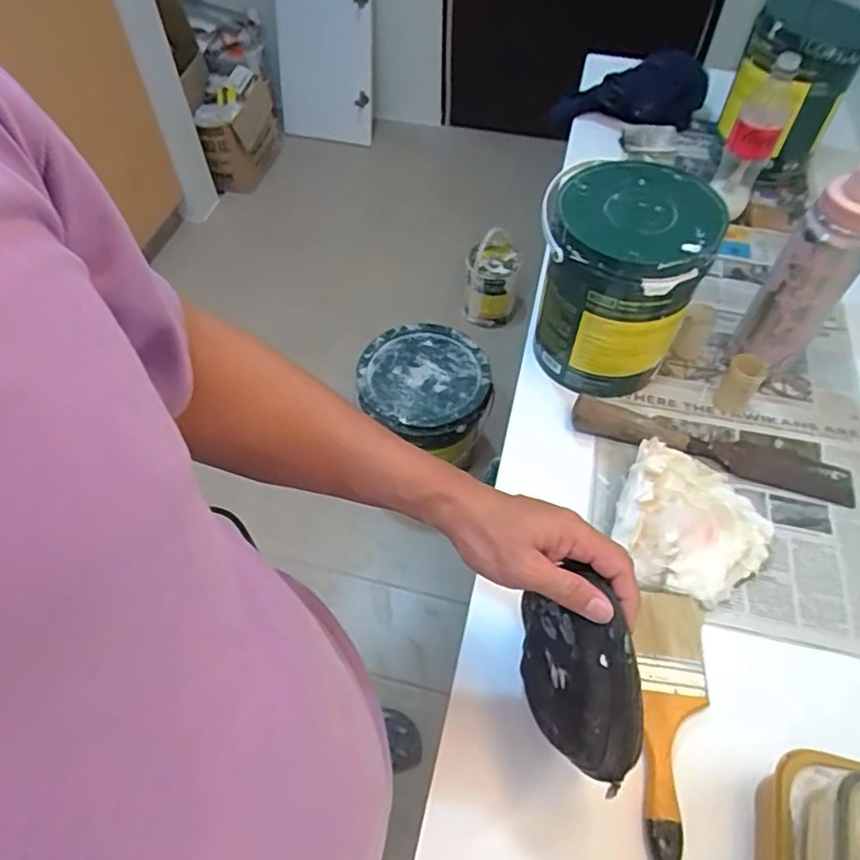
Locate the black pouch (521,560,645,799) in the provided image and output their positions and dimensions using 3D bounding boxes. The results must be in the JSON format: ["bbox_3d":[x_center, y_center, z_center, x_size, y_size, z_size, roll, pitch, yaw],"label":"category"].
[{"bbox_3d":[0.108,0.188,0.464,0.054,0.142,0.135,-4,54,-2],"label":"black pouch"}]

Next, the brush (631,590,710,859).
[{"bbox_3d":[0.209,0.254,0.537,0.060,0.024,0.221,10,55,7],"label":"brush"}]

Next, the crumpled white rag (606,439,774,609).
[{"bbox_3d":[0.269,0.089,0.627,0.147,0.056,0.168,24,58,16],"label":"crumpled white rag"}]

